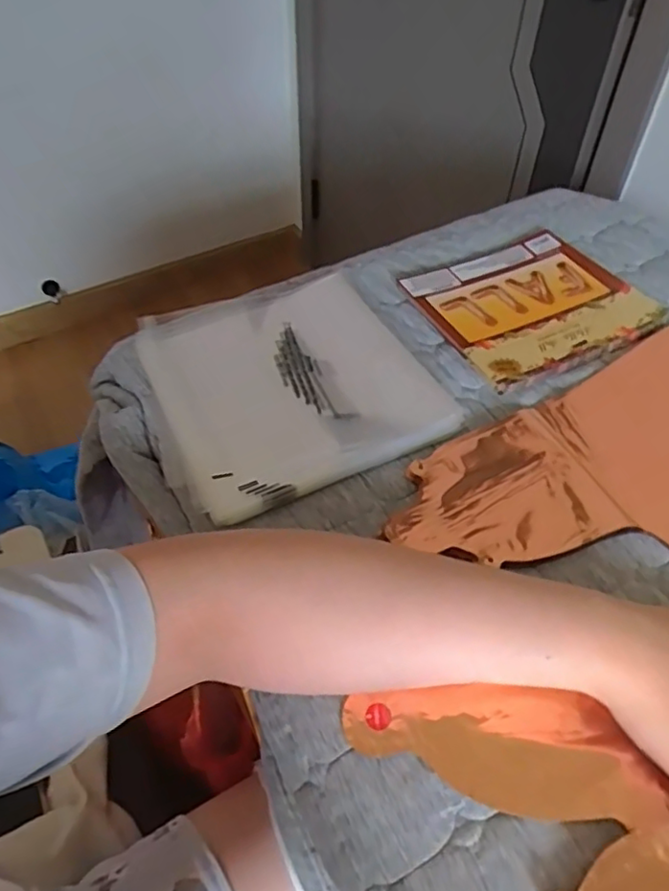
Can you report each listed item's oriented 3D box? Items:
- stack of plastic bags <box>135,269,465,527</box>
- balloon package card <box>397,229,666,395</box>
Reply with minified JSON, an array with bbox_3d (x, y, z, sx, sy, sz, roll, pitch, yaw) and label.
[{"bbox_3d":[-0.044,-0.059,0.521,0.212,0.022,0.228,-20,53,-16],"label":"stack of plastic bags"},{"bbox_3d":[0.185,-0.137,0.592,0.192,0.007,0.165,-23,54,-18],"label":"balloon package card"}]

